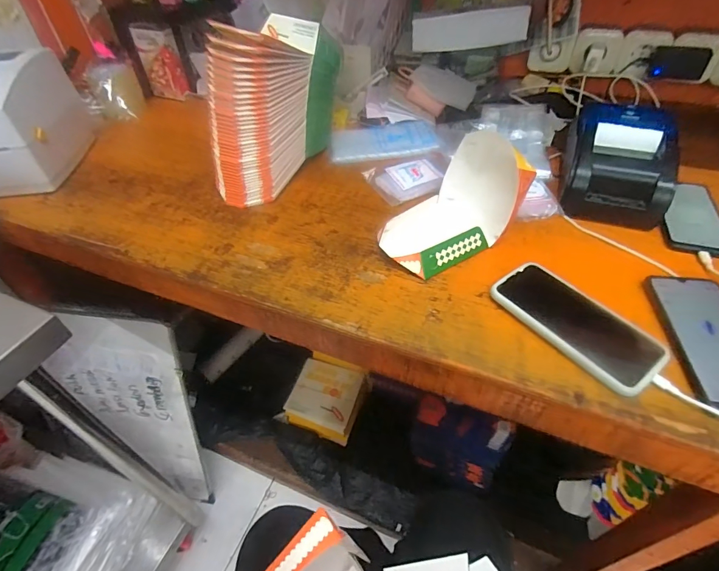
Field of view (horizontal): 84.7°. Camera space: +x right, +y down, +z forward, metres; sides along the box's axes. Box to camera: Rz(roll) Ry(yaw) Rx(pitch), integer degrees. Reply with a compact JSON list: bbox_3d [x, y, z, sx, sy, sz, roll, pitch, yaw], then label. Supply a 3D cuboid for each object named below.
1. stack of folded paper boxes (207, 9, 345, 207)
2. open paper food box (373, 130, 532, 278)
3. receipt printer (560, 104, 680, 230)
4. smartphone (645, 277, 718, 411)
[{"bbox_3d":[-0.133,-0.286,0.620,0.097,0.208,0.275,18,49,19],"label":"stack of folded paper boxes"},{"bbox_3d":[0.127,-0.106,0.507,0.120,0.109,0.203,34,56,30],"label":"open paper food box"},{"bbox_3d":[0.363,-0.174,0.562,0.138,0.102,0.156,14,48,15],"label":"receipt printer"},{"bbox_3d":[0.363,0.055,0.401,0.088,0.012,0.170,7,46,9],"label":"smartphone"}]

